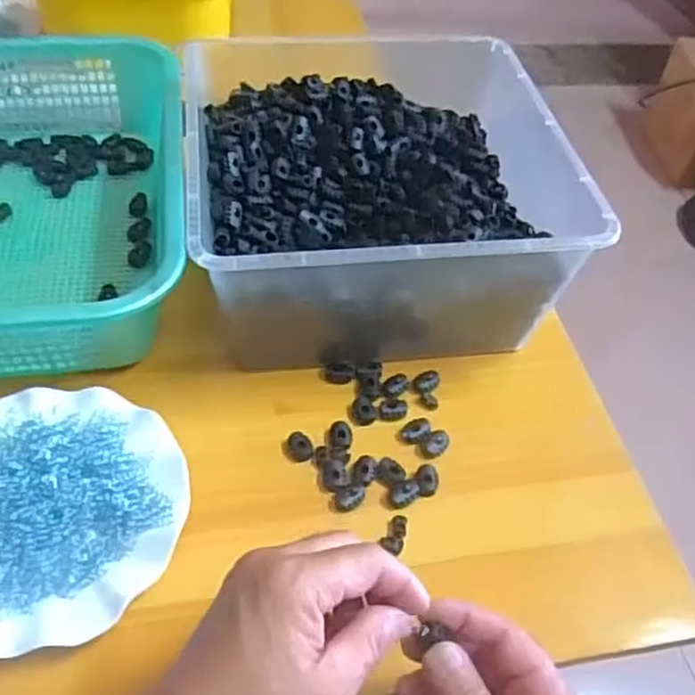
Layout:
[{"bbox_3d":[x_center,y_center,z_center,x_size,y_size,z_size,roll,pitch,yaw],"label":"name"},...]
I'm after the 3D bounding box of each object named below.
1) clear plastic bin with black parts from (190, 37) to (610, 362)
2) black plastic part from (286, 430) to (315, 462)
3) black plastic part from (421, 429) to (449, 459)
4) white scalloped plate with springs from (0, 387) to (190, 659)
[{"bbox_3d":[0.020,-0.128,0.613,0.290,0.137,0.287,-4,50,-9],"label":"clear plastic bin with black parts"},{"bbox_3d":[-0.035,0.072,0.528,0.021,0.007,0.021,1,49,-5],"label":"black plastic part"},{"bbox_3d":[0.066,0.073,0.535,0.016,0.007,0.025,34,54,22],"label":"black plastic part"},{"bbox_3d":[-0.200,0.107,0.471,0.179,0.025,0.179,3,49,-3],"label":"white scalloped plate with springs"}]

